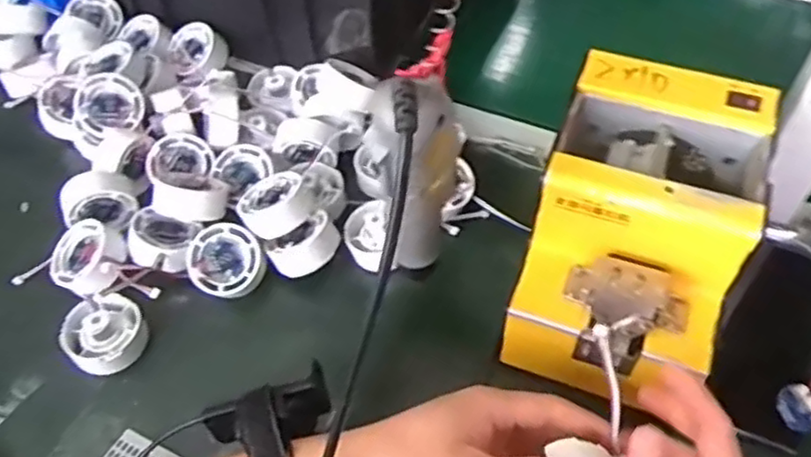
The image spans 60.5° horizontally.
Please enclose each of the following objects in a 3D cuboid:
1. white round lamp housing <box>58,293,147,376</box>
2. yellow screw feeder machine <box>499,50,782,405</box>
[{"bbox_3d":[-0.220,0.075,0.507,0.049,0.032,0.054,33,61,23],"label":"white round lamp housing"},{"bbox_3d":[0.152,0.002,0.464,0.123,0.136,0.181,18,56,14],"label":"yellow screw feeder machine"}]

